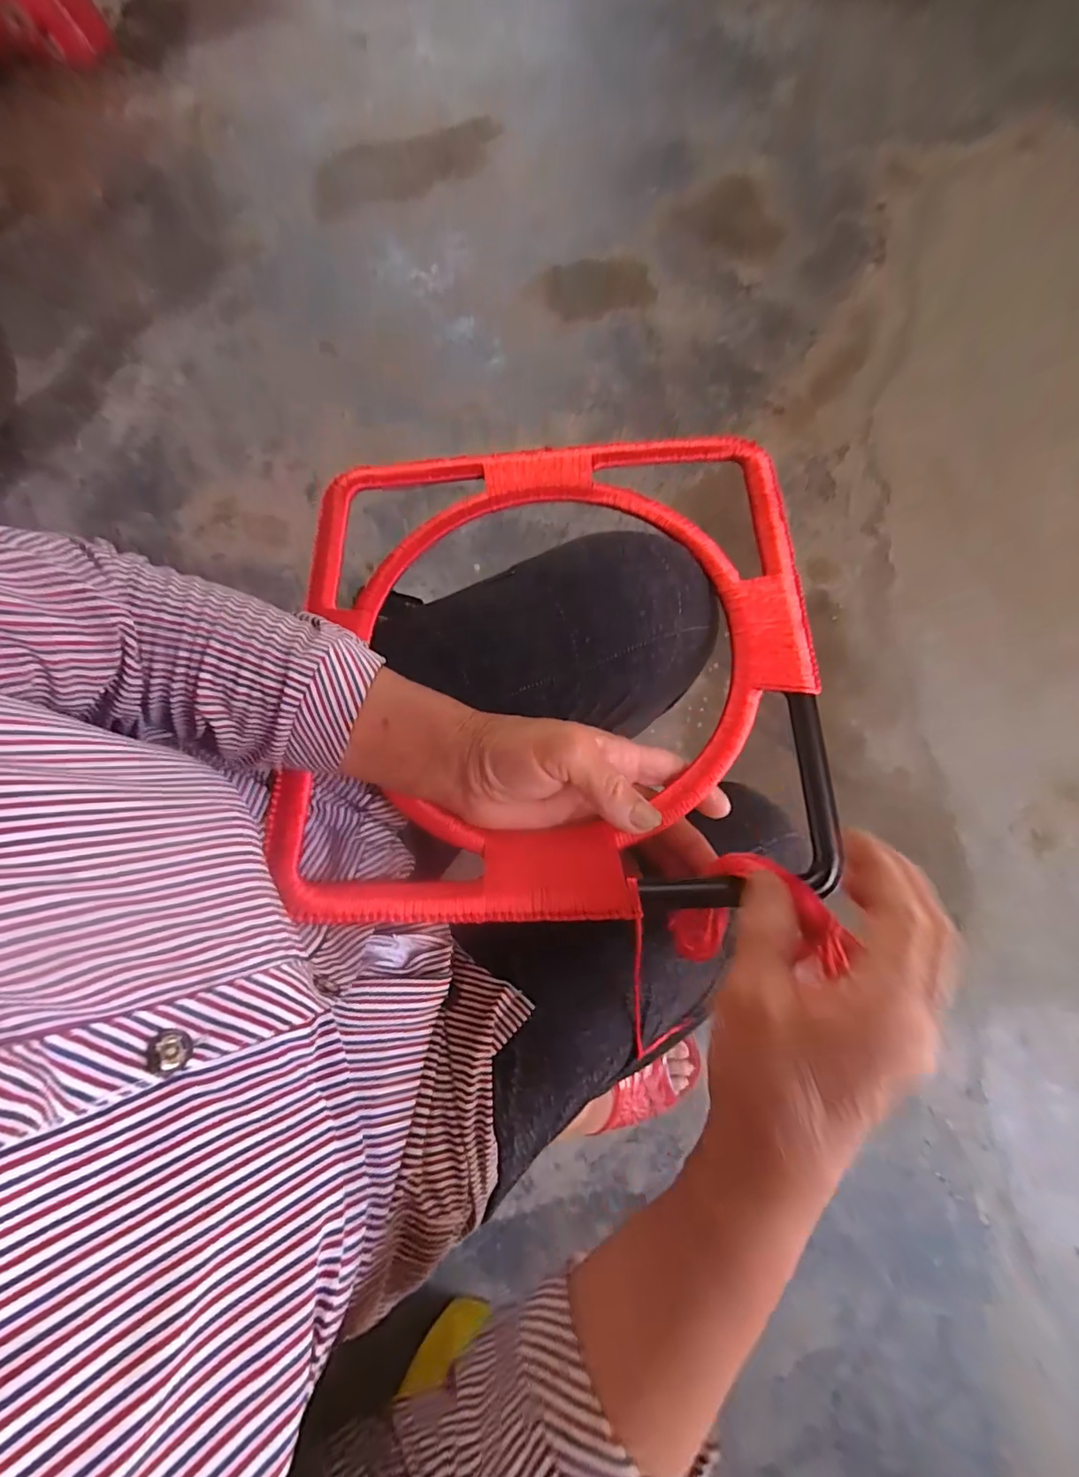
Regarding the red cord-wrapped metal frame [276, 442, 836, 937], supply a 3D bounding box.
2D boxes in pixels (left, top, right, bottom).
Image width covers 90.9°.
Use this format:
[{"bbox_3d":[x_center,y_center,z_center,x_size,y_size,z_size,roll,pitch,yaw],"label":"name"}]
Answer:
[{"bbox_3d":[0.003,-0.058,0.350,0.330,0.035,0.333,-3,73,0],"label":"red cord-wrapped metal frame"}]

